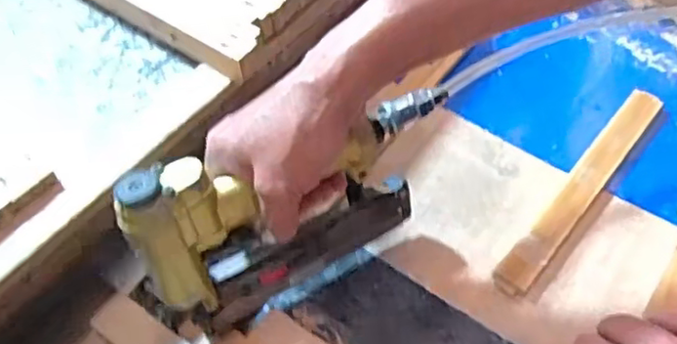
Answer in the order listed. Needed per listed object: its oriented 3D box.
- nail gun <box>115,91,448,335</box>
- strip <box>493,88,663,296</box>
[{"bbox_3d":[-0.024,0.025,0.451,0.220,0.146,0.052,-24,57,-15],"label":"nail gun"},{"bbox_3d":[0.209,0.009,0.553,0.029,0.013,0.246,34,62,23],"label":"strip"}]

